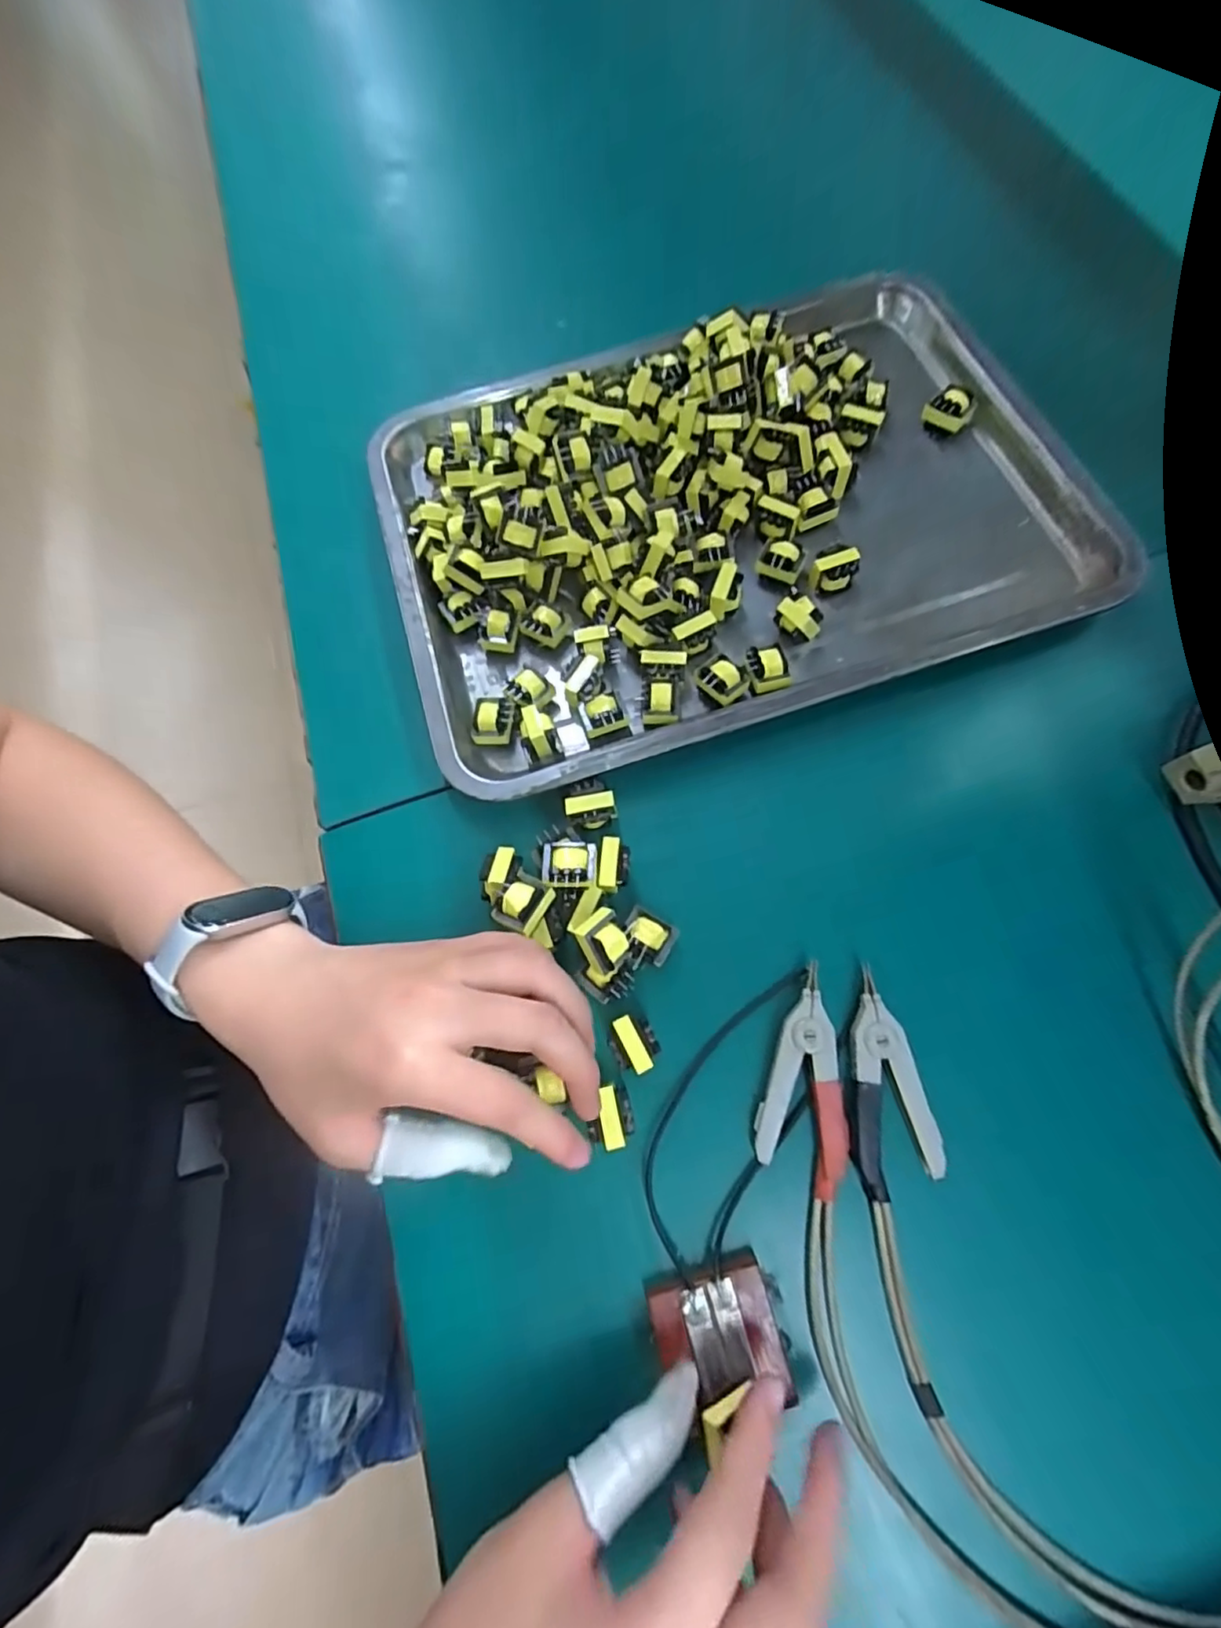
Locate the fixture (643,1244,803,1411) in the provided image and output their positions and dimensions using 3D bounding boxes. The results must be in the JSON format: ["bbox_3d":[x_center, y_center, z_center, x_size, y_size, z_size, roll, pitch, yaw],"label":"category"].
[{"bbox_3d":[0.043,0.211,0.251,0.048,0.018,0.045,-14,72,-4],"label":"fixture"}]

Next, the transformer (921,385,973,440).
[{"bbox_3d":[0.209,-0.249,0.386,0.024,0.024,0.021,30,77,13],"label":"transformer"}]

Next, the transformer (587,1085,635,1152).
[{"bbox_3d":[0.000,0.132,0.269,0.019,0.015,0.024,-12,72,-3],"label":"transformer"}]

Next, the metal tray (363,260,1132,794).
[{"bbox_3d":[0.065,-0.188,0.358,0.396,0.034,0.282,-18,71,-1],"label":"metal tray"}]

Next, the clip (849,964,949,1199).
[{"bbox_3d":[0.117,0.119,0.273,0.035,0.012,0.087,-11,71,1],"label":"clip"}]

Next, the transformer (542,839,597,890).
[{"bbox_3d":[-0.019,0.024,0.292,0.025,0.021,0.022,-4,72,3],"label":"transformer"}]

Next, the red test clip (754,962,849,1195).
[{"bbox_3d":[0.083,0.119,0.278,0.038,0.017,0.093,-4,72,3],"label":"red test clip"}]

